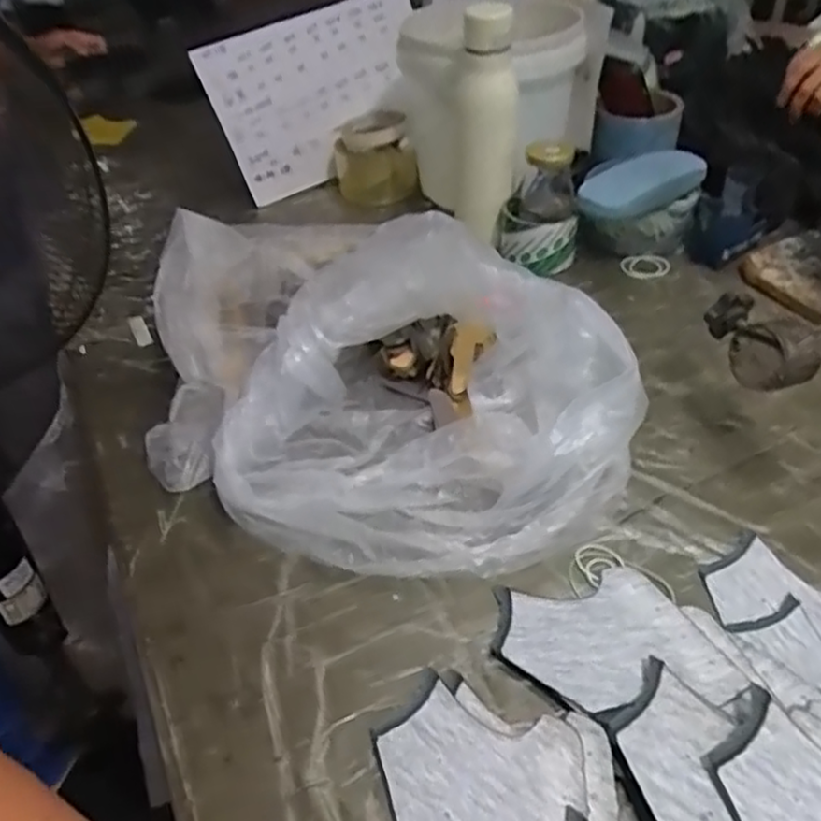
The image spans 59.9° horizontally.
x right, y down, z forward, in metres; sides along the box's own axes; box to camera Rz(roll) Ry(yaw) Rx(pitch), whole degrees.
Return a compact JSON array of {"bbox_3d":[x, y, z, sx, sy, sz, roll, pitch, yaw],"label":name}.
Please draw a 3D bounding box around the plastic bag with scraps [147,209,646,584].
[{"bbox_3d":[-0.039,-0.025,0.552,0.389,0.145,0.252,23,47,29],"label":"plastic bag with scraps"}]

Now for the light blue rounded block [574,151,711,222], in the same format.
[{"bbox_3d":[0.243,-0.240,0.760,0.147,0.042,0.051,-12,42,-6],"label":"light blue rounded block"}]

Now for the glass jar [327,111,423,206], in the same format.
[{"bbox_3d":[-0.051,-0.333,0.946,0.105,0.088,0.104,-12,42,-7],"label":"glass jar"}]

